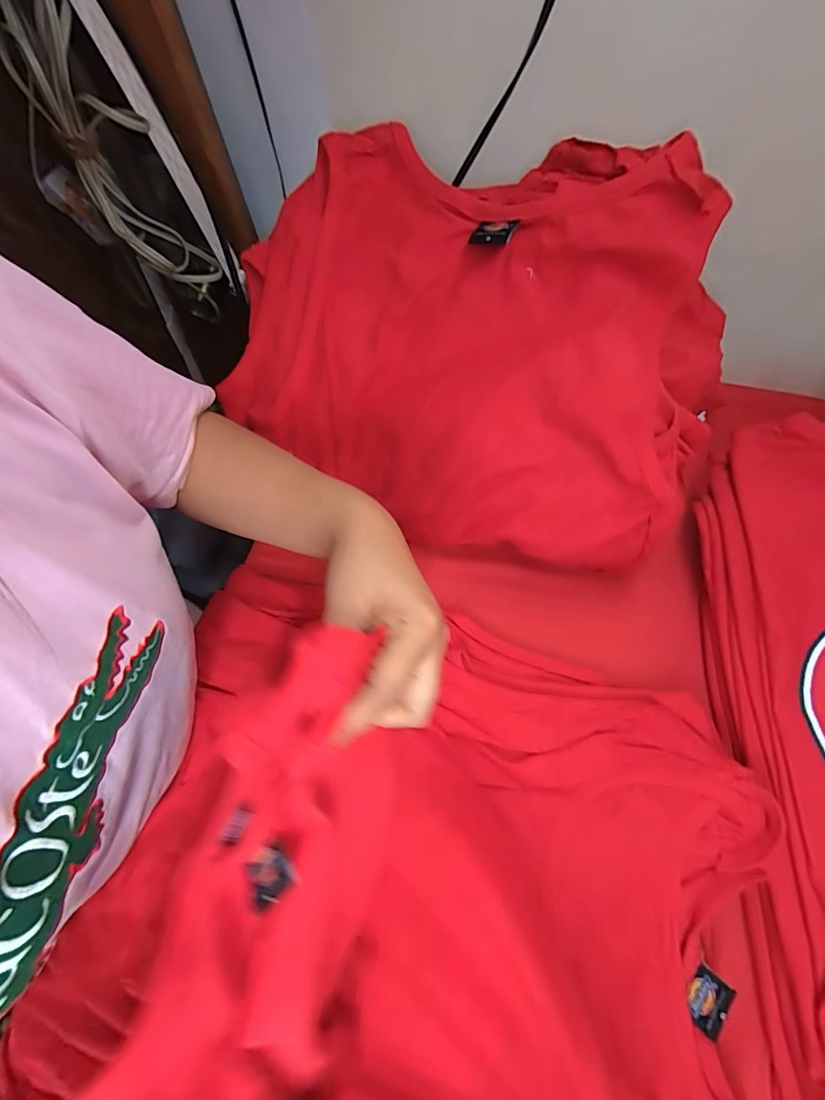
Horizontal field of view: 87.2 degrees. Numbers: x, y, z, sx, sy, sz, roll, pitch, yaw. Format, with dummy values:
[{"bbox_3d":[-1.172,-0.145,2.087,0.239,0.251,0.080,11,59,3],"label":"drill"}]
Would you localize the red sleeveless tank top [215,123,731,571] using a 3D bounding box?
[{"bbox_3d":[0.053,-0.197,0.463,0.498,0.091,0.401,14,100,11],"label":"red sleeveless tank top"}]

